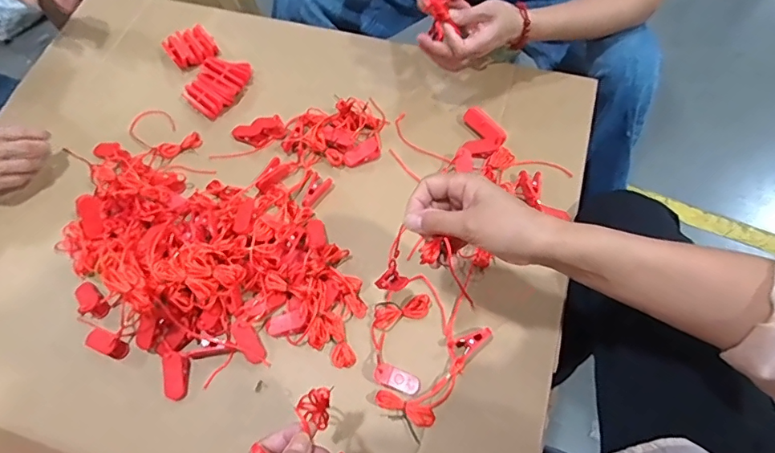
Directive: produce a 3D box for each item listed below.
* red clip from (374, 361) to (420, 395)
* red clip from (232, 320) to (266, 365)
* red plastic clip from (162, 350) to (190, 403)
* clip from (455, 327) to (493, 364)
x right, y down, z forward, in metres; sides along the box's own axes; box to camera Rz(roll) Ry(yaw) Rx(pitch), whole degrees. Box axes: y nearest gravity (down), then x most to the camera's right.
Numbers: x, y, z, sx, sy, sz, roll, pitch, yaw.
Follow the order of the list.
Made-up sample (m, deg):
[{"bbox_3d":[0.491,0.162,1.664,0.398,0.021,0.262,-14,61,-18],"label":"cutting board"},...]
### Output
[{"bbox_3d":[0.010,0.158,0.502,0.050,0.007,0.020,25,65,-10],"label":"red clip"},{"bbox_3d":[-0.151,0.124,0.521,0.021,0.008,0.051,-31,93,-12],"label":"red clip"},{"bbox_3d":[-0.224,0.159,0.513,0.023,0.011,0.050,-4,84,1],"label":"red plastic clip"},{"bbox_3d":[0.089,0.123,0.515,0.047,0.008,0.020,-42,67,0],"label":"clip"}]

